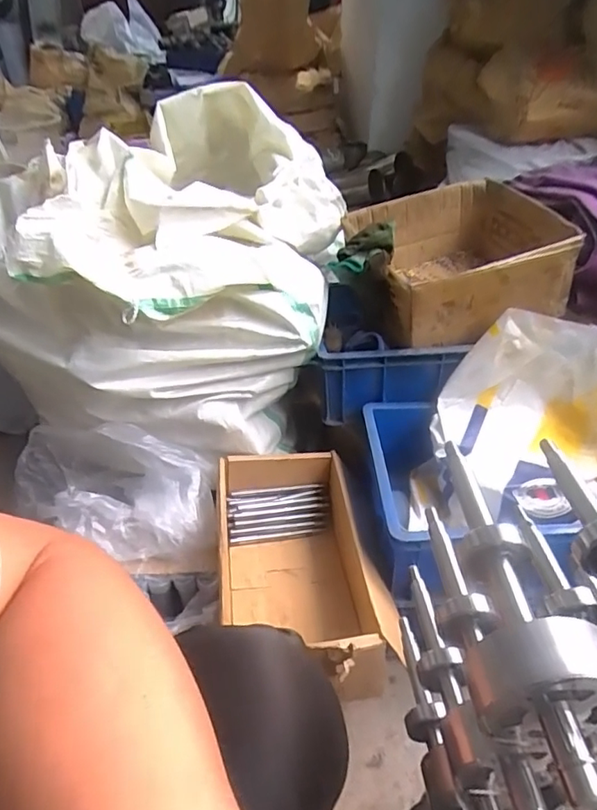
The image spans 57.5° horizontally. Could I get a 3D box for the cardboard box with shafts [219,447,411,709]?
[{"bbox_3d":[-0.009,0.227,0.788,0.196,0.125,0.379,-6,37,-7],"label":"cardboard box with shafts"}]

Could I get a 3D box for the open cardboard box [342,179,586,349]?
[{"bbox_3d":[0.266,-0.249,0.935,0.311,0.156,0.289,-11,38,-14],"label":"open cardboard box"}]

